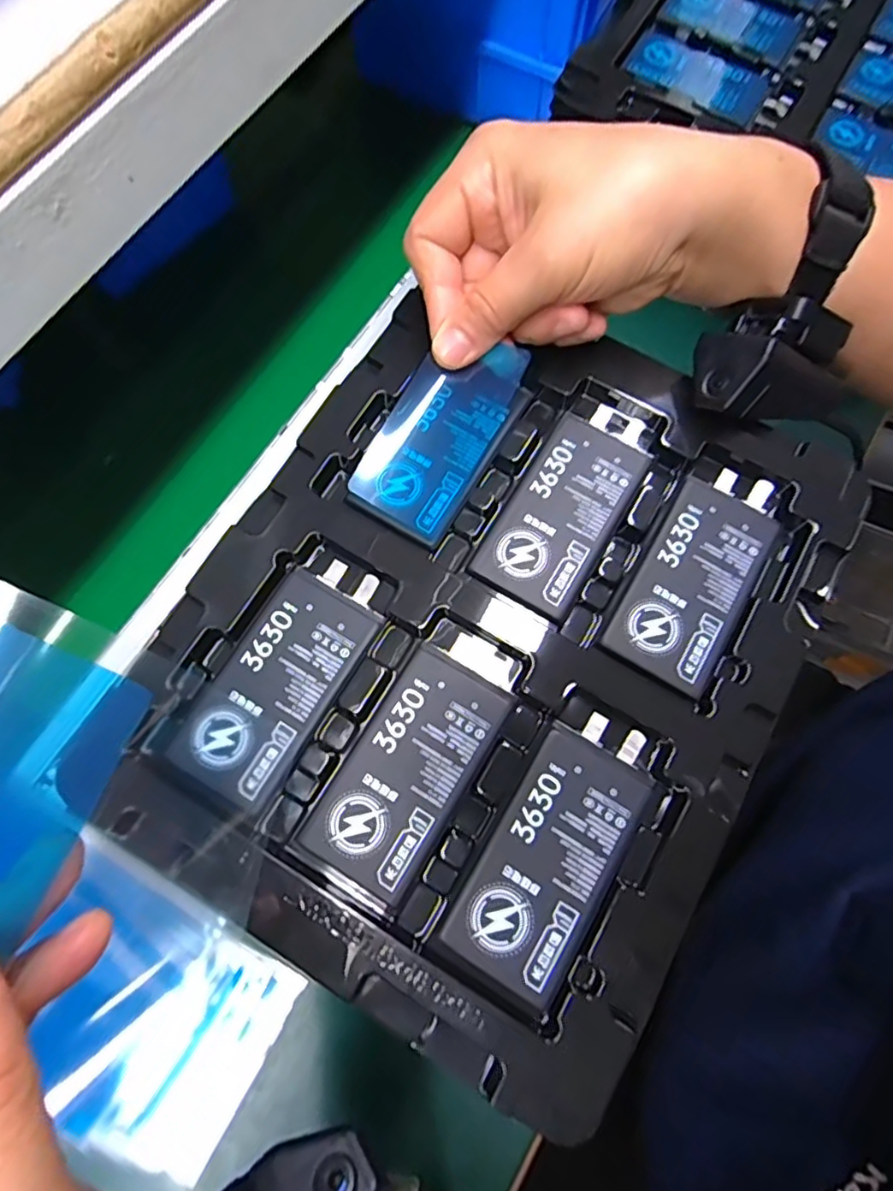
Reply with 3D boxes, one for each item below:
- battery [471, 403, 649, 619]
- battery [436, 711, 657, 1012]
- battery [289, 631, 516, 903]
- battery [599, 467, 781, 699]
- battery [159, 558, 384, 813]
[{"bbox_3d":[0.051,-0.039,0.257,0.043,0.005,0.094,31,76,10],"label":"battery"},{"bbox_3d":[0.039,0.088,0.218,0.043,0.004,0.094,30,76,10],"label":"battery"},{"bbox_3d":[-0.011,0.057,0.227,0.043,0.004,0.094,30,76,10],"label":"battery"},{"bbox_3d":[0.102,-0.010,0.250,0.042,0.005,0.095,29,76,10],"label":"battery"},{"bbox_3d":[-0.062,0.029,0.233,0.044,0.004,0.094,31,77,10],"label":"battery"}]

